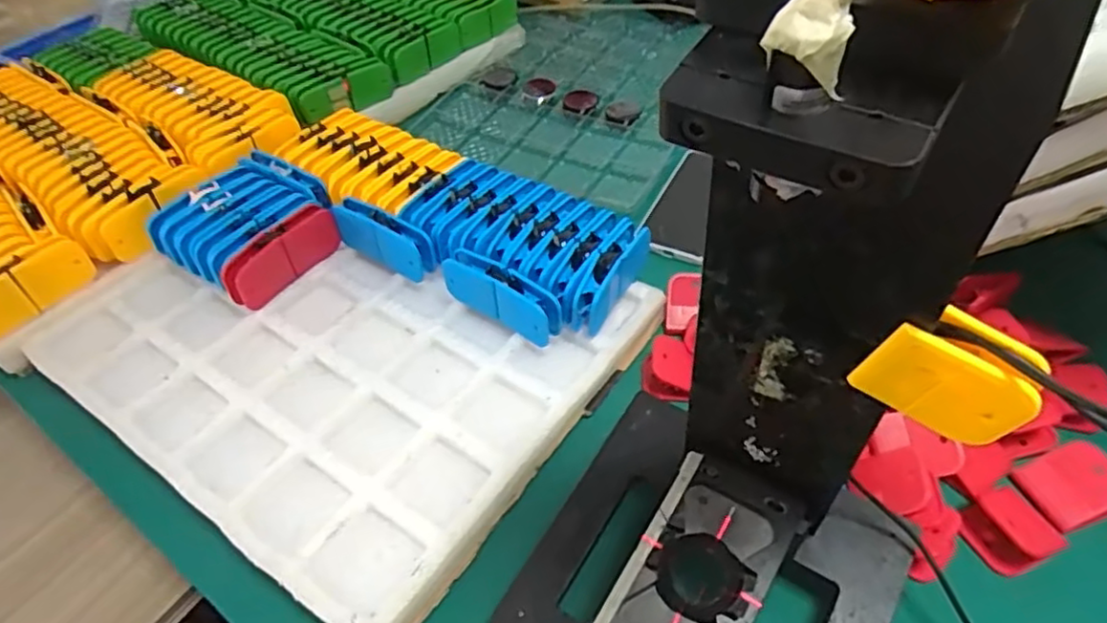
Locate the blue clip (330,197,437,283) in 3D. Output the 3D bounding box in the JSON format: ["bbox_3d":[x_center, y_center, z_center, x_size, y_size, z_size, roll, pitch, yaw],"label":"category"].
[{"bbox_3d":[-0.154,-0.065,0.610,0.097,0.058,0.023,21,51,22],"label":"blue clip"}]

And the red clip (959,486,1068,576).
[{"bbox_3d":[0.301,0.144,0.439,0.055,0.023,0.047,-19,48,-14],"label":"red clip"}]

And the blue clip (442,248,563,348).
[{"bbox_3d":[-0.042,-0.012,0.556,0.105,0.051,0.028,27,54,27],"label":"blue clip"}]

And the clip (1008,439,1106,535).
[{"bbox_3d":[0.352,0.117,0.451,0.046,0.031,0.048,-16,47,-11],"label":"clip"}]

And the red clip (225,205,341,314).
[{"bbox_3d":[-0.239,-0.046,0.594,0.017,0.059,0.108,26,53,26],"label":"red clip"}]

